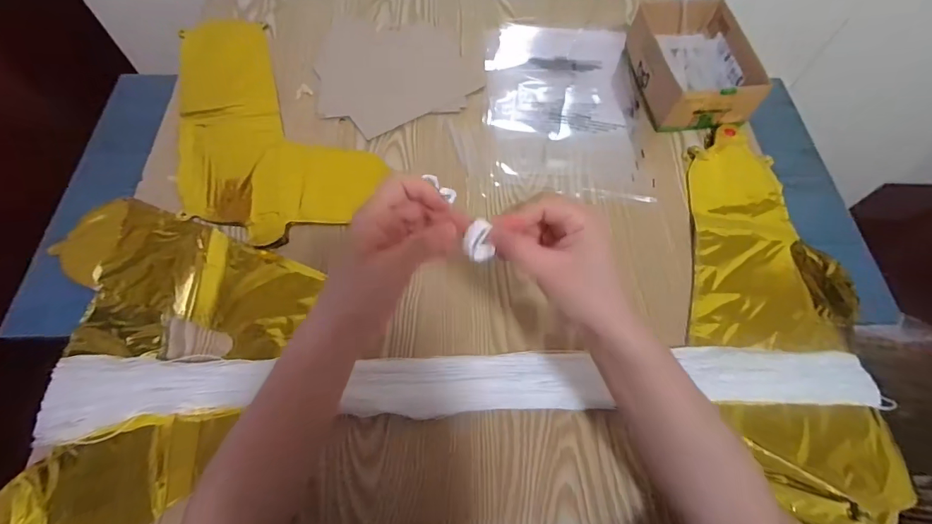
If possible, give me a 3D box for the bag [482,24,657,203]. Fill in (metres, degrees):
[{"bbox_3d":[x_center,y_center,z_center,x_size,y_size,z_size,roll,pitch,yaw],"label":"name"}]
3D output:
[{"bbox_3d":[0.134,-0.220,0.607,0.209,0.017,0.289,3,62,-1],"label":"bag"}]

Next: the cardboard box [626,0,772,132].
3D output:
[{"bbox_3d":[0.315,-0.279,0.624,0.135,0.070,0.188,-5,62,-5],"label":"cardboard box"}]

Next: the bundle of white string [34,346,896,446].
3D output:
[{"bbox_3d":[0.012,0.116,0.428,0.799,0.028,0.068,-1,62,-3],"label":"bundle of white string"}]

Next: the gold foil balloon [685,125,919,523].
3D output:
[{"bbox_3d":[0.348,0.042,0.494,0.188,0.016,0.464,5,62,0],"label":"gold foil balloon"}]

